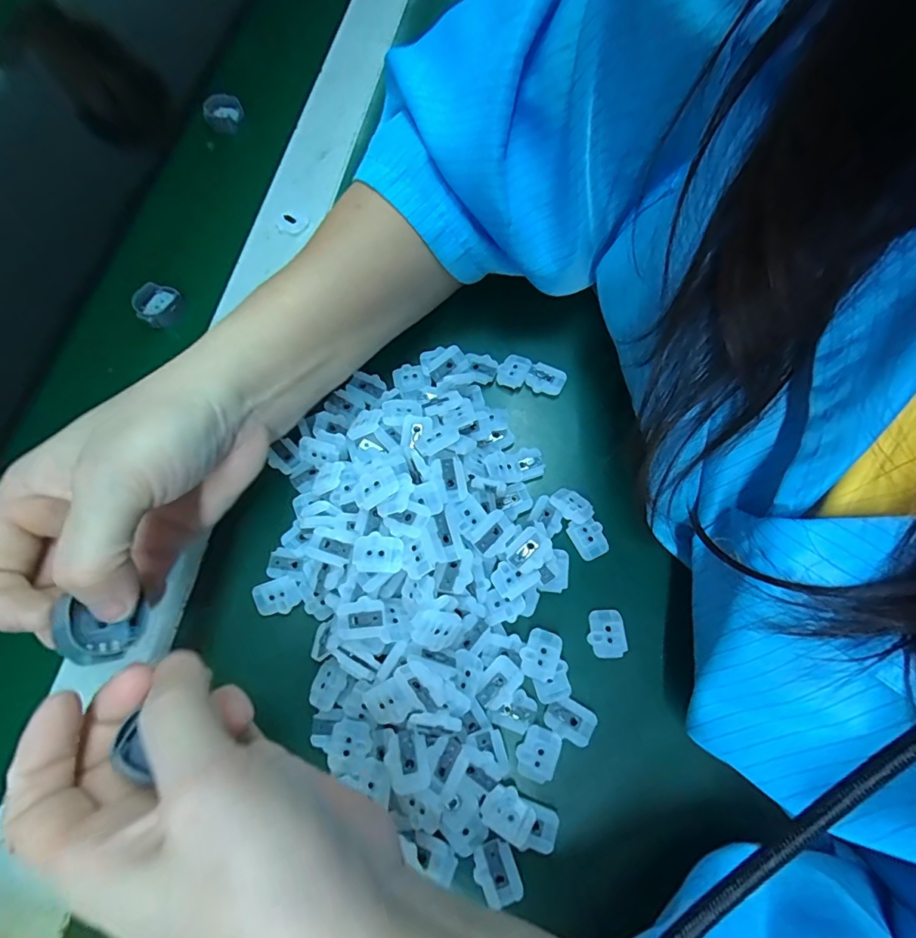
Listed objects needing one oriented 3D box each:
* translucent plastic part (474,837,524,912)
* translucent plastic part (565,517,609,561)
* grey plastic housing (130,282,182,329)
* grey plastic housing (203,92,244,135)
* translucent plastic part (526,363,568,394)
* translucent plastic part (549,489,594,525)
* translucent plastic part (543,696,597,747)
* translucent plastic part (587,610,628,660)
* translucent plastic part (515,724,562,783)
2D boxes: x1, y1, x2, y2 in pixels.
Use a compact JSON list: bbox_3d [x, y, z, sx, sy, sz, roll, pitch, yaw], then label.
[{"bbox_3d":[0.016,0.166,0.199,0.017,0.004,0.021,-22,71,-7],"label":"translucent plastic part"},{"bbox_3d":[0.067,0.035,0.247,0.017,0.004,0.020,-25,71,-7],"label":"translucent plastic part"},{"bbox_3d":[-0.198,-0.109,0.318,0.027,0.011,0.027,0,70,1],"label":"grey plastic housing"},{"bbox_3d":[-0.189,-0.287,0.390,0.029,0.019,0.023,-24,71,-7],"label":"grey plastic housing"},{"bbox_3d":[0.051,-0.051,0.283,0.021,0.007,0.017,24,72,10],"label":"translucent plastic part"},{"bbox_3d":[0.059,0.019,0.252,0.015,0.007,0.022,-40,74,-12],"label":"translucent plastic part"},{"bbox_3d":[0.051,0.114,0.220,0.021,0.006,0.016,28,73,11],"label":"translucent plastic part"},{"bbox_3d":[0.071,0.079,0.232,0.017,0.005,0.022,-5,70,0],"label":"translucent plastic part"},{"bbox_3d":[0.035,0.125,0.212,0.017,0.004,0.021,20,72,8],"label":"translucent plastic part"}]

